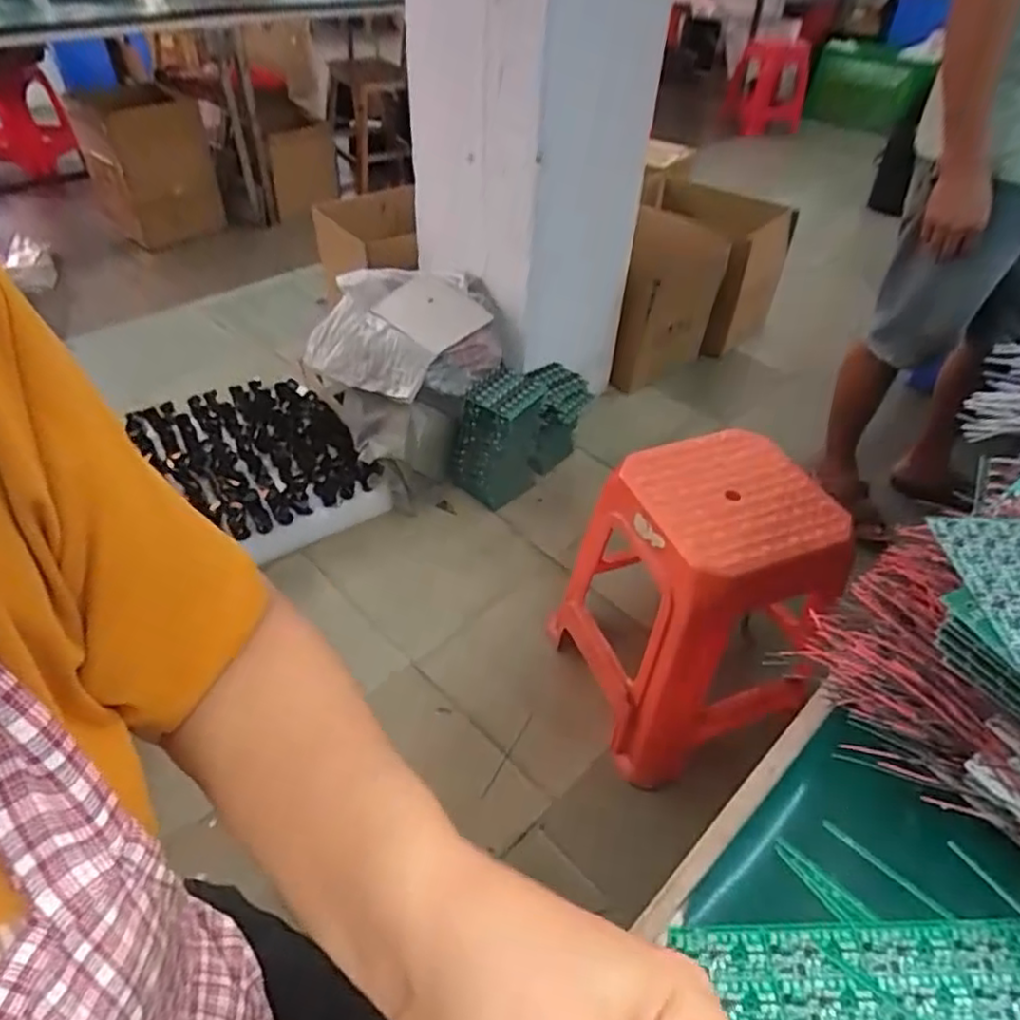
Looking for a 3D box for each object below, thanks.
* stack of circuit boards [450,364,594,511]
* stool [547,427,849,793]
[{"bbox_3d":[0.042,-0.201,1.690,0.172,0.316,0.360,33,51,28],"label":"stack of circuit boards"},{"bbox_3d":[0.312,0.164,1.141,0.332,0.469,0.339,-13,46,-16],"label":"stool"}]

